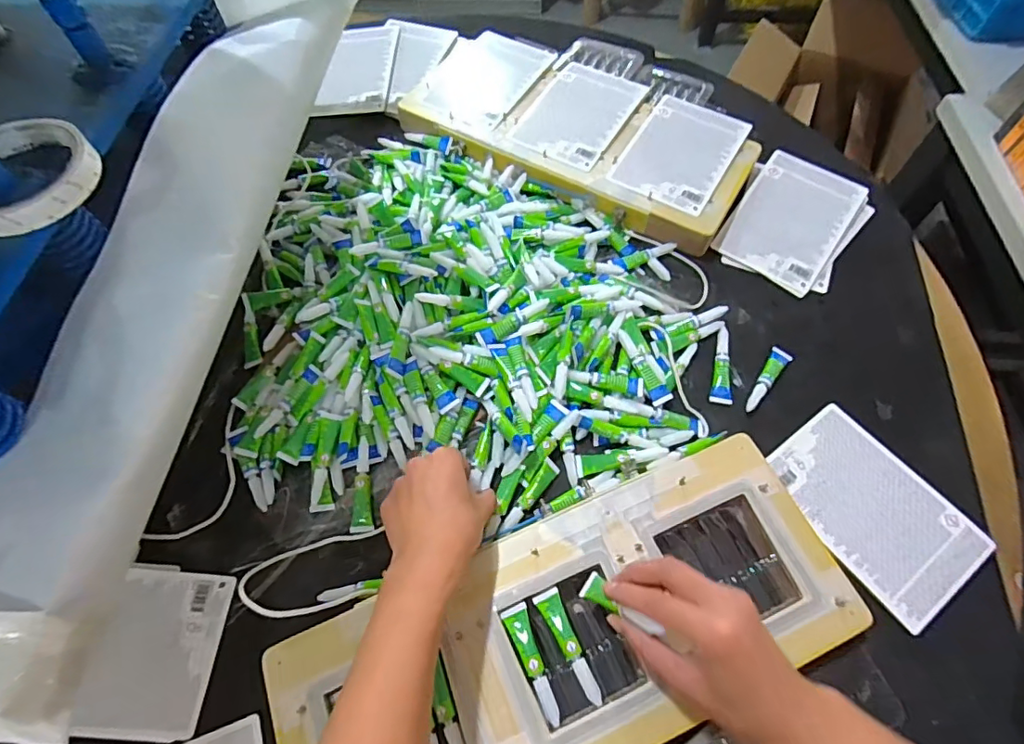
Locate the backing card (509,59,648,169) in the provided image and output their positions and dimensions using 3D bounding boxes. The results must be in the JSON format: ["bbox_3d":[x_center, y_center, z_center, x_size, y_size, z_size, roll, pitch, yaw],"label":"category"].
[{"bbox_3d":[0.087,-0.327,0.660,0.114,0.011,0.172,26,65,14],"label":"backing card"}]

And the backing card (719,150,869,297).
[{"bbox_3d":[0.324,-0.177,0.612,0.113,0.006,0.162,33,77,17],"label":"backing card"}]

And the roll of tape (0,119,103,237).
[{"bbox_3d":[-0.313,-0.124,0.336,0.086,0.015,0.088,0,62,1],"label":"roll of tape"}]

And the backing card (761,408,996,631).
[{"bbox_3d":[0.316,0.120,0.467,0.113,0.007,0.167,-34,67,-14],"label":"backing card"}]

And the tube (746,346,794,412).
[{"bbox_3d":[0.251,0.007,0.525,0.019,0.013,0.078,37,68,19],"label":"tube"}]

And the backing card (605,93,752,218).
[{"bbox_3d":[0.203,-0.265,0.627,0.115,0.010,0.173,29,66,16],"label":"backing card"}]

